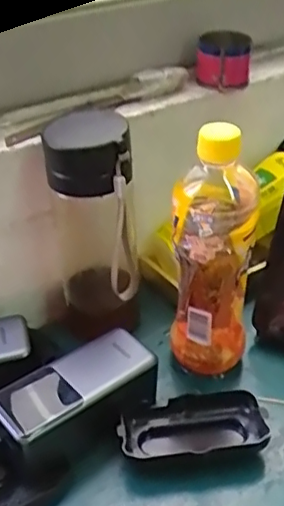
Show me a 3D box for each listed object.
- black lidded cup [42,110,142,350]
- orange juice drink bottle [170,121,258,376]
[{"bbox_3d":[-0.048,-0.013,0.503,0.085,0.196,0.087,-7,36,-6],"label":"black lidded cup"},{"bbox_3d":[0.057,0.002,0.459,0.061,0.208,0.062,8,37,15],"label":"orange juice drink bottle"}]

